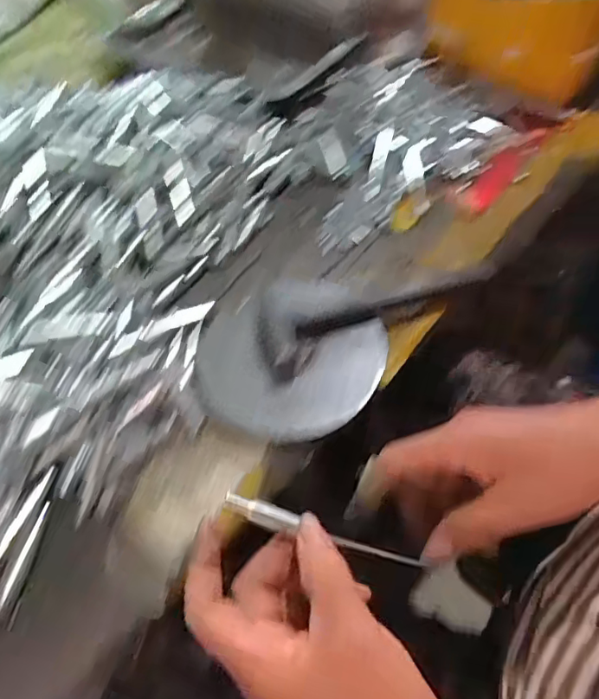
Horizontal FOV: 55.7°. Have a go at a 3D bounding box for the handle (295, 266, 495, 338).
[{"bbox_3d":[0.071,-0.033,0.404,0.154,0.012,0.012,-18,58,-10],"label":"handle"}]

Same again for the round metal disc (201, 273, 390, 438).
[{"bbox_3d":[-0.006,0.001,0.391,0.127,0.014,0.123,-2,58,3],"label":"round metal disc"}]

